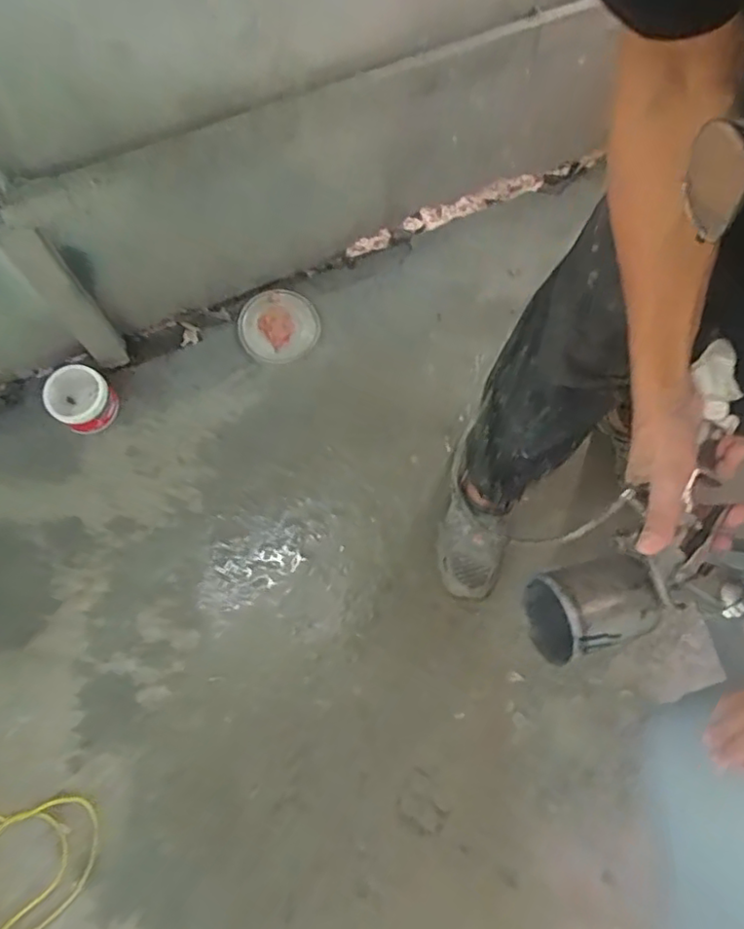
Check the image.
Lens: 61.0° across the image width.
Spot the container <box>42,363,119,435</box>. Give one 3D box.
[{"bbox_3d":[-0.510,-0.115,1.102,0.095,0.090,0.098,1,73,-2],"label":"container"}]

